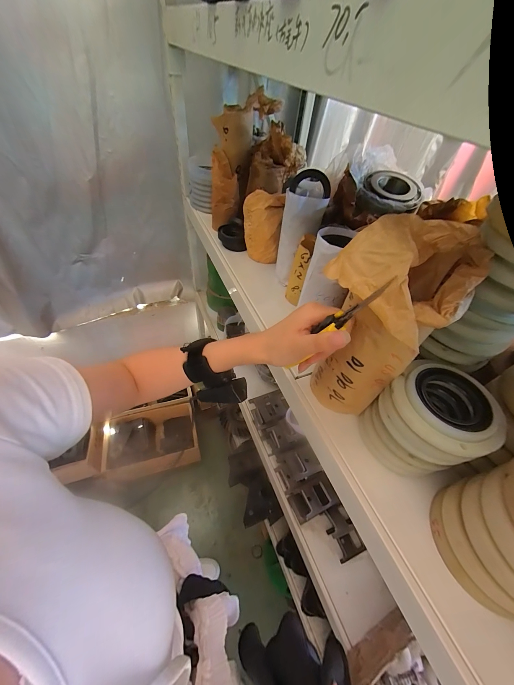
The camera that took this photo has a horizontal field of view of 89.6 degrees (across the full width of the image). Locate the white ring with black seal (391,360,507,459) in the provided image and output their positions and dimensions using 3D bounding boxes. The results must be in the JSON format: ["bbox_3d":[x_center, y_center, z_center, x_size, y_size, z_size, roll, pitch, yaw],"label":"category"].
[{"bbox_3d":[0.188,0.062,0.256,0.088,0.020,0.095,3,50,-4],"label":"white ring with black seal"}]

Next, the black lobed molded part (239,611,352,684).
[{"bbox_3d":[0.046,0.444,0.346,0.129,0.181,0.092,-14,53,-17],"label":"black lobed molded part"}]

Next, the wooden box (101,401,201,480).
[{"bbox_3d":[-0.485,0.462,1.211,0.387,0.139,0.266,-12,53,-16],"label":"wooden box"}]

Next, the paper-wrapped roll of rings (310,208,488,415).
[{"bbox_3d":[0.129,-0.005,0.293,0.116,0.228,0.096,-29,59,-26],"label":"paper-wrapped roll of rings"}]

